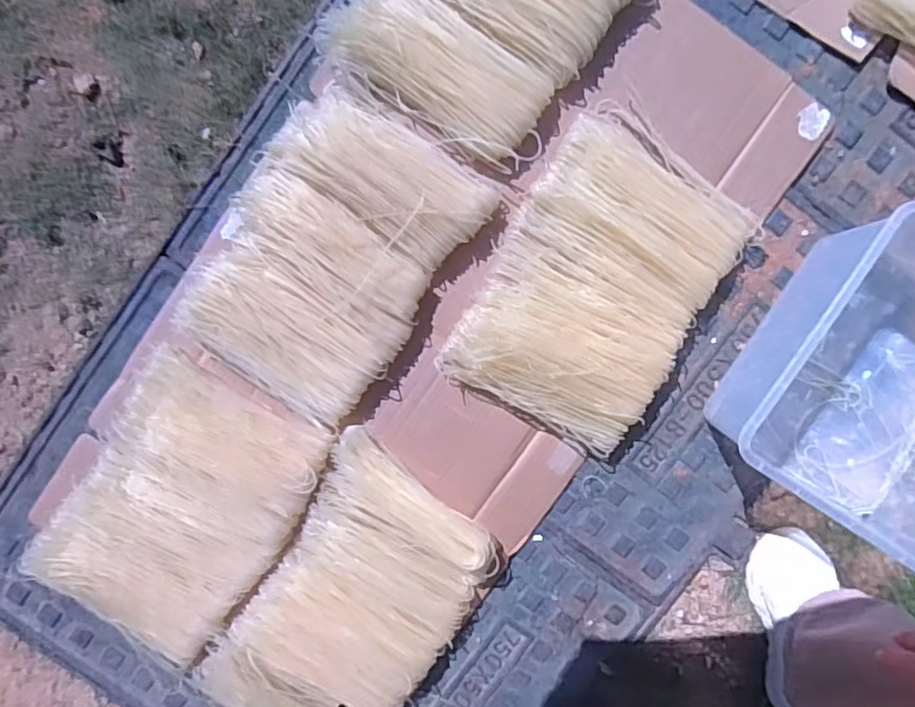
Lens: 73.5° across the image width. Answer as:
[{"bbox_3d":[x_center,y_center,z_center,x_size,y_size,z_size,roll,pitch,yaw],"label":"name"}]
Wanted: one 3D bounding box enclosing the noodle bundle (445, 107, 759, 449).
[{"bbox_3d":[0.168,-0.080,0.706,0.248,0.075,0.352,28,96,0],"label":"noodle bundle"}]

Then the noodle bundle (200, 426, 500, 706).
[{"bbox_3d":[-0.121,0.309,0.726,0.238,0.049,0.370,31,94,4],"label":"noodle bundle"}]

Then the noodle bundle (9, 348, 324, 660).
[{"bbox_3d":[-0.331,0.189,0.721,0.251,0.033,0.333,31,94,4],"label":"noodle bundle"}]

